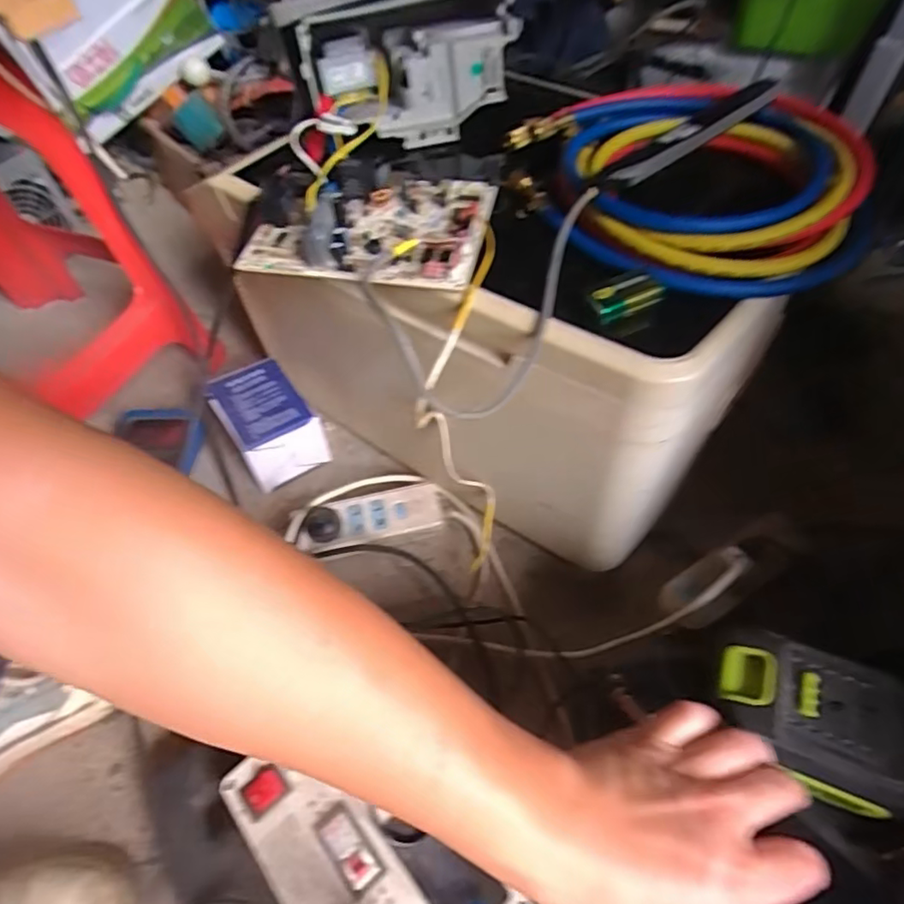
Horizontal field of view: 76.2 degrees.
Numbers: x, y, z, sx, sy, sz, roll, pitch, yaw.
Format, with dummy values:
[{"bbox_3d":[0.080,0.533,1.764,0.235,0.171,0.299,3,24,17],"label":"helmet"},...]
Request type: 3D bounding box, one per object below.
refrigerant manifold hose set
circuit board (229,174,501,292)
[{"bbox_3d":[0.172,-0.210,0.427,0.245,0.046,0.243,-1,52,2],"label":"refrigerant manifold hose set"},{"bbox_3d":[-0.061,-0.172,0.425,0.170,0.033,0.115,8,53,8],"label":"circuit board"}]

